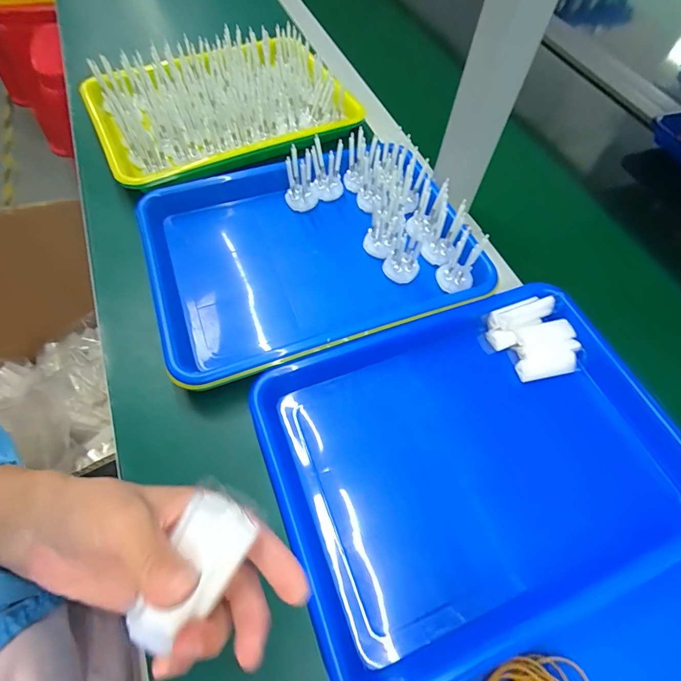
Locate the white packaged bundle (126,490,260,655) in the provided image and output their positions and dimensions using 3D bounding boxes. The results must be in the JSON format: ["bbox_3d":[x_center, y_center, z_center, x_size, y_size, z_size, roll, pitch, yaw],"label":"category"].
[{"bbox_3d":[-0.074,0.115,0.199,0.032,0.019,0.071,33,76,-11],"label":"white packaged bundle"}]

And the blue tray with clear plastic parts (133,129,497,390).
[{"bbox_3d":[-0.035,-0.098,0.421,0.324,0.078,0.249,-18,64,-13],"label":"blue tray with clear plastic parts"}]

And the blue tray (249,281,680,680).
[{"bbox_3d":[0.120,0.089,0.341,0.349,0.040,0.240,-17,63,-13],"label":"blue tray"}]

